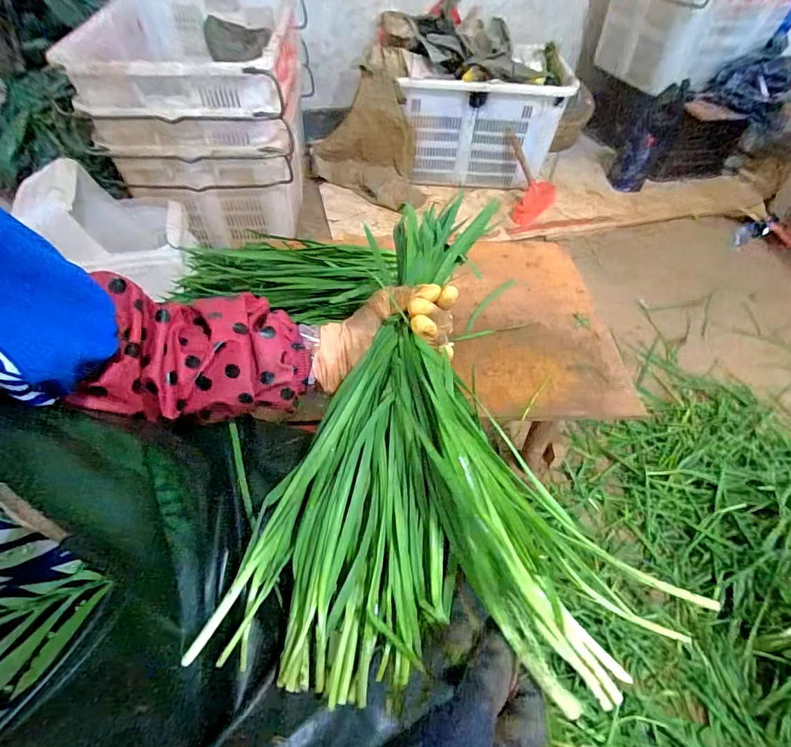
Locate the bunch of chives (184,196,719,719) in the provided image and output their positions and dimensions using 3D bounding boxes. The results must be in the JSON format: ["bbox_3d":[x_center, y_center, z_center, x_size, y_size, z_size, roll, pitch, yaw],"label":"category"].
[{"bbox_3d":[0.048,0.041,0.349,0.283,0.146,0.372,8,51,4],"label":"bunch of chives"}]

